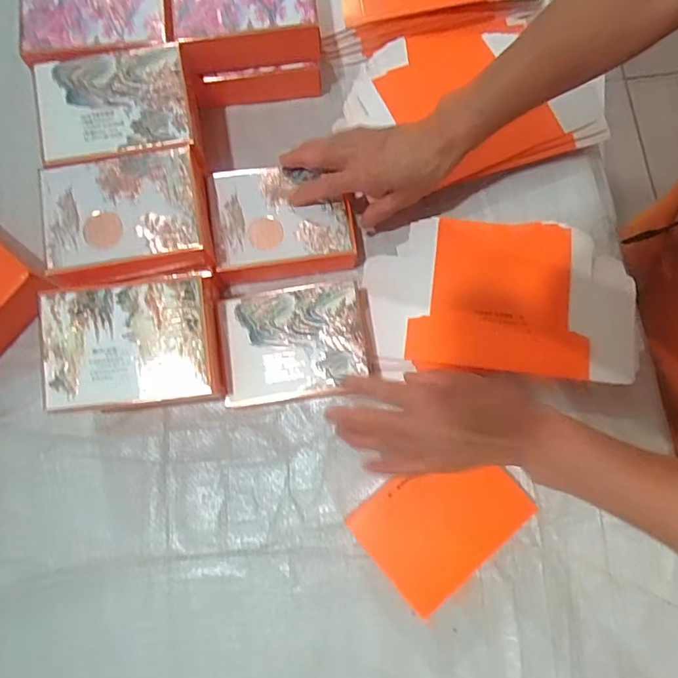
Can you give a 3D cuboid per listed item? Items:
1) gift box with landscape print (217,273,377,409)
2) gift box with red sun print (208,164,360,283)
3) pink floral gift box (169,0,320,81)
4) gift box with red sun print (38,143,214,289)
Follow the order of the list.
[{"bbox_3d":[-0.034,0.006,0.483,0.133,0.060,0.098,-8,78,-2],"label":"gift box with landscape print"},{"bbox_3d":[-0.054,-0.112,0.508,0.129,0.047,0.105,-7,78,-2],"label":"gift box with red sun print"},{"bbox_3d":[-0.089,-0.316,0.494,0.132,0.054,0.100,-10,79,-2],"label":"pink floral gift box"},{"bbox_3d":[-0.178,-0.101,0.454,0.136,0.046,0.104,-12,79,-2],"label":"gift box with red sun print"}]

